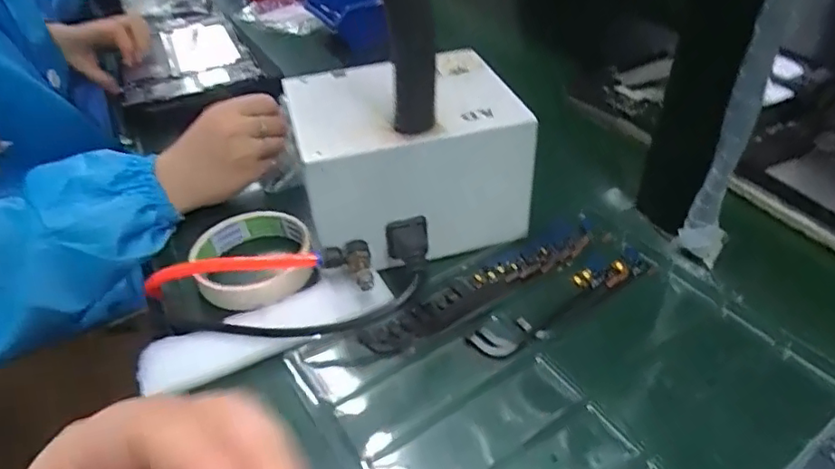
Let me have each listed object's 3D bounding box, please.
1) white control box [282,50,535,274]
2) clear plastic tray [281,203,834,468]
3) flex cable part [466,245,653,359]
[{"bbox_3d":[-0.009,-0.057,0.432,0.155,0.098,0.126,-12,41,-10],"label":"white control box"},{"bbox_3d":[0.089,0.083,0.335,0.264,0.011,0.215,-24,44,-24],"label":"clear plastic tray"},{"bbox_3d":[0.099,0.044,0.384,0.147,0.007,0.031,-24,44,-24],"label":"flex cable part"}]

